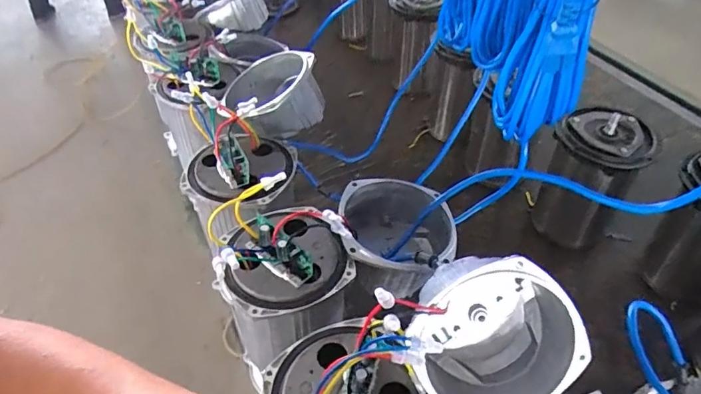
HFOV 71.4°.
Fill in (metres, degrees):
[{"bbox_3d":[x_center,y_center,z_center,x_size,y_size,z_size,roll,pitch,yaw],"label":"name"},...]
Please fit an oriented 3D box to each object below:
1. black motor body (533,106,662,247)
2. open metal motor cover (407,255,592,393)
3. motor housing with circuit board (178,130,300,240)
[{"bbox_3d":[0.372,-0.018,0.776,0.127,0.224,0.104,23,49,22],"label":"black motor body"},{"bbox_3d":[0.116,0.115,0.425,0.134,0.134,0.080,-40,13,4],"label":"open metal motor cover"},{"bbox_3d":[-0.136,-0.047,0.610,0.123,0.050,0.129,0,45,0],"label":"motor housing with circuit board"}]

